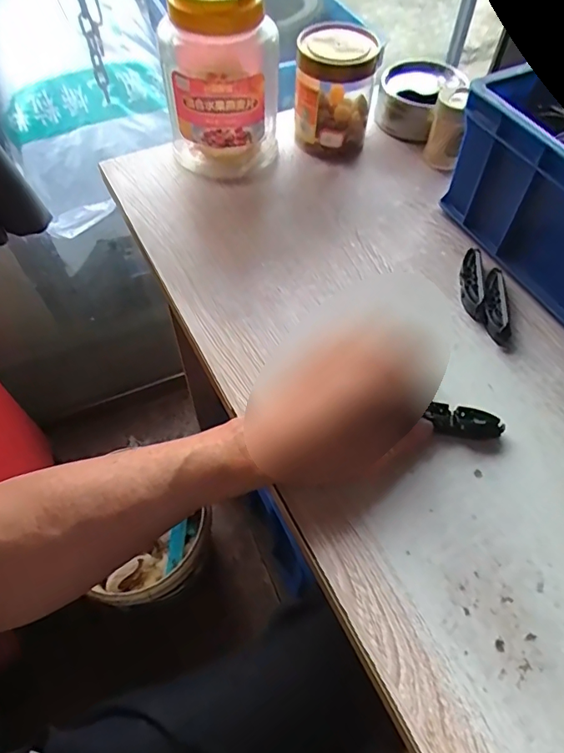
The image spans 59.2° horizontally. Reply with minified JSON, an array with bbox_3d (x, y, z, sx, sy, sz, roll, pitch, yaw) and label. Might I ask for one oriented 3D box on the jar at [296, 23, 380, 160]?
[{"bbox_3d":[0.058,-0.318,0.560,0.080,0.115,0.091,1,58,0],"label":"jar"}]

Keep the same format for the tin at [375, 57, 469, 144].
[{"bbox_3d":[0.162,-0.335,0.602,0.085,0.059,0.089,0,58,-1],"label":"tin"}]

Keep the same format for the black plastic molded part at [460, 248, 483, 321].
[{"bbox_3d":[0.177,-0.088,0.463,0.017,0.015,0.076,9,58,5],"label":"black plastic molded part"}]

